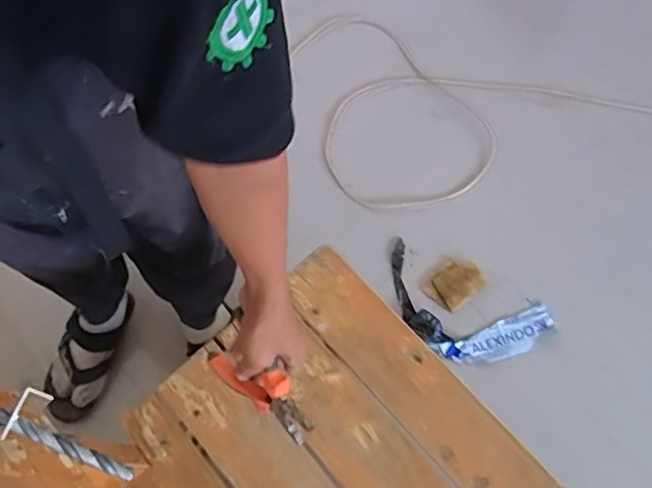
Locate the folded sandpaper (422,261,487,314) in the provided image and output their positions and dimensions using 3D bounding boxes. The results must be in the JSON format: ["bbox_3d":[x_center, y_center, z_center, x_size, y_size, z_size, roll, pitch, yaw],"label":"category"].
[{"bbox_3d":[0.262,0.083,1.196,0.106,0.028,0.084,-37,72,-13],"label":"folded sandpaper"}]

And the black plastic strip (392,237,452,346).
[{"bbox_3d":[0.175,0.101,1.184,0.059,0.019,0.226,-18,69,-7],"label":"black plastic strip"}]

